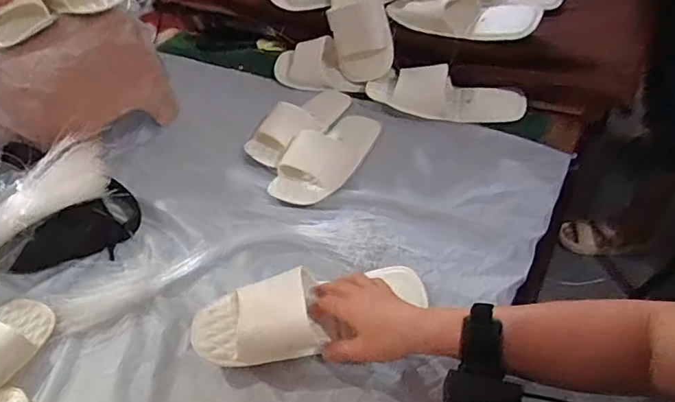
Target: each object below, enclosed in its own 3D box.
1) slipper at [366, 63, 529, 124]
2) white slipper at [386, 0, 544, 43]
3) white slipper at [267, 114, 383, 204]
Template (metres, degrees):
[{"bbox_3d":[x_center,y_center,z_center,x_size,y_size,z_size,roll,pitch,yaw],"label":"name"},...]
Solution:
[{"bbox_3d":[0.186,-0.187,0.906,0.276,0.046,0.106,15,48,20],"label":"slipper"},{"bbox_3d":[0.214,-0.324,0.905,0.265,0.051,0.100,10,46,16],"label":"white slipper"},{"bbox_3d":[-0.010,-0.083,0.811,0.099,0.056,0.234,28,53,30],"label":"white slipper"}]

